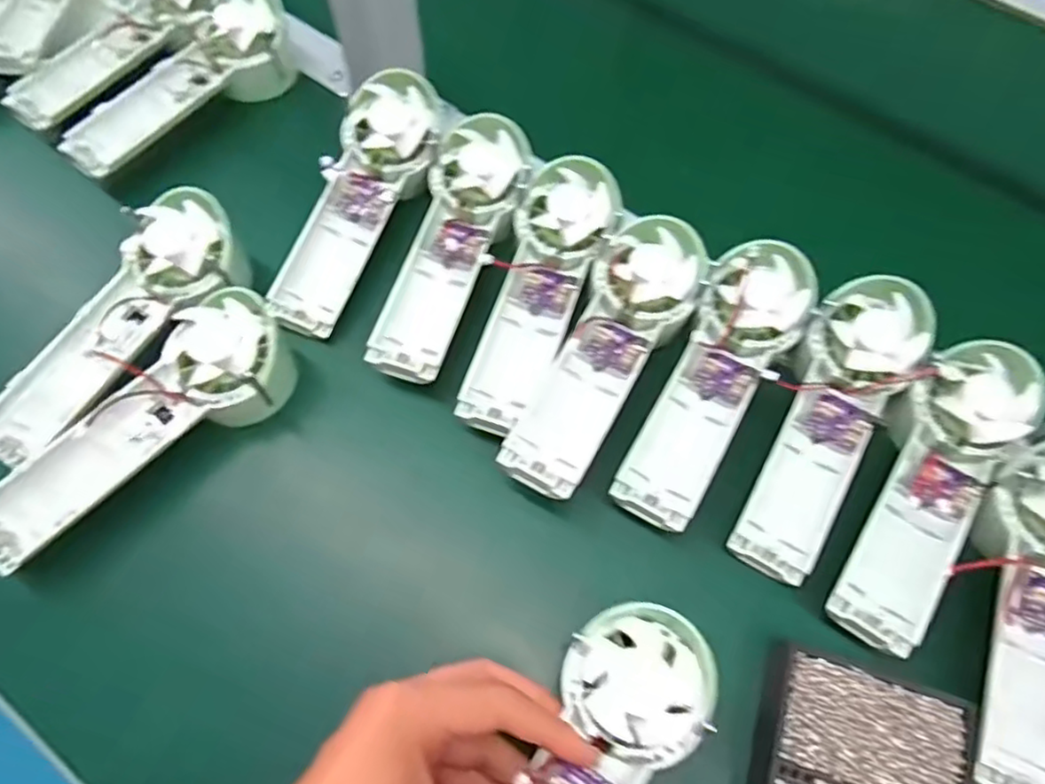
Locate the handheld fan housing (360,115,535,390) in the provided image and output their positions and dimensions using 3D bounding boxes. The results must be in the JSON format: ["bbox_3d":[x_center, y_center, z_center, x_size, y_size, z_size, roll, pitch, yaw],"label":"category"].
[{"bbox_3d":[-0.044,-0.091,0.391,0.060,0.034,0.173,18,66,6],"label":"handheld fan housing"}]

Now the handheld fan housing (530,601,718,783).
[{"bbox_3d":[0.021,0.174,0.270,0.061,0.022,0.176,31,71,12],"label":"handheld fan housing"}]

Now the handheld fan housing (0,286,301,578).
[{"bbox_3d":[-0.203,0.015,0.344,0.175,0.036,0.062,-38,72,-18],"label":"handheld fan housing"}]

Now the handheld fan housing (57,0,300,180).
[{"bbox_3d":[-0.234,-0.211,0.447,0.054,0.047,0.175,36,69,13],"label":"handheld fan housing"}]

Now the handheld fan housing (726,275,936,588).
[{"bbox_3d":[0.168,0.017,0.356,0.057,0.026,0.174,27,80,10],"label":"handheld fan housing"}]

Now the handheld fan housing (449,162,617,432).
[{"bbox_3d":[0.010,-0.059,0.383,0.061,0.042,0.176,17,65,6],"label":"handheld fan housing"}]

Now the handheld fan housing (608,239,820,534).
[{"bbox_3d":[0.106,-0.008,0.359,0.056,0.039,0.173,31,68,12],"label":"handheld fan housing"}]

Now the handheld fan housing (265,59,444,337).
[{"bbox_3d":[-0.105,-0.121,0.411,0.062,0.028,0.177,23,82,8],"label":"handheld fan housing"}]

